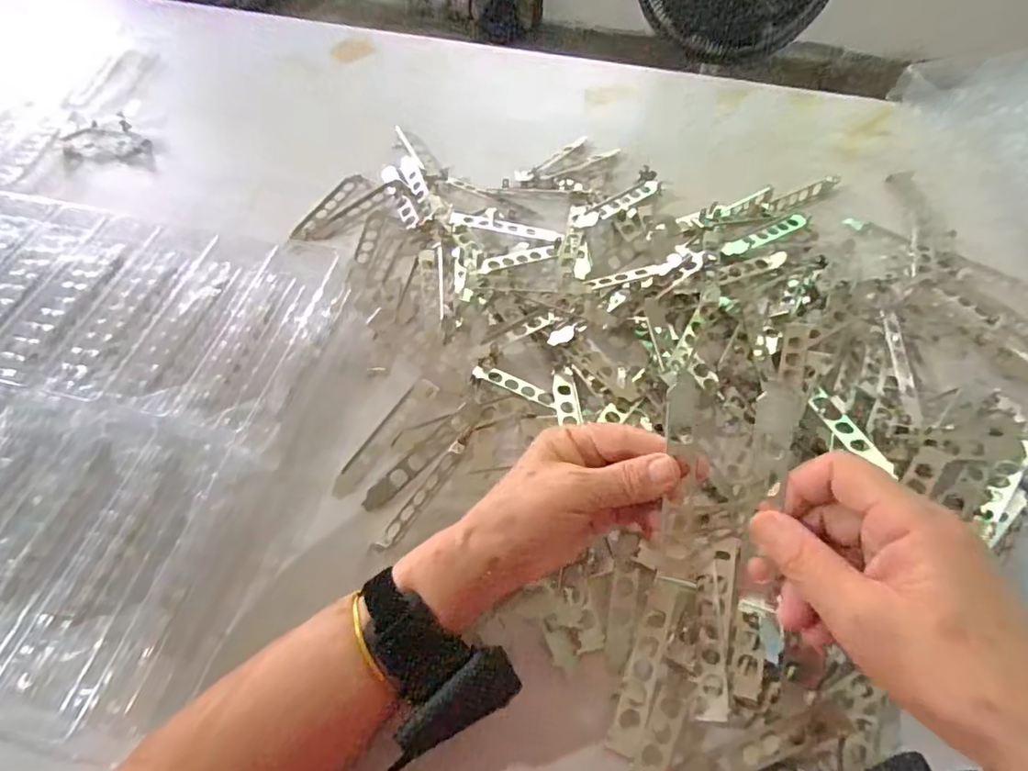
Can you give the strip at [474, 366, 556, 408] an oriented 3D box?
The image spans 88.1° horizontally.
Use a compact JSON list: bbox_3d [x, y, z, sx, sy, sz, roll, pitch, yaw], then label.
[{"bbox_3d":[0.002,-0.002,0.454,0.073,0.010,0.015,19,62,12],"label":"strip"}]

